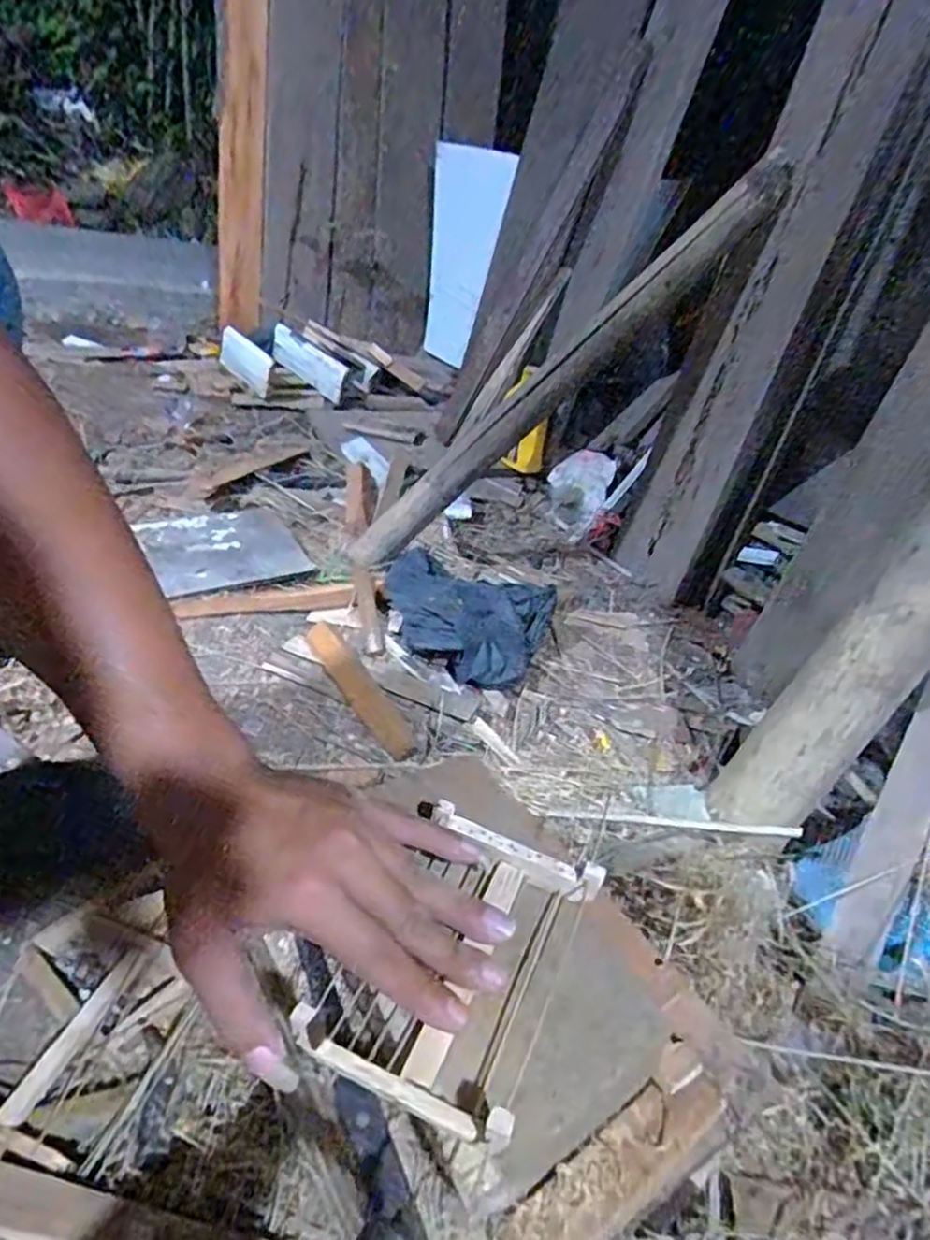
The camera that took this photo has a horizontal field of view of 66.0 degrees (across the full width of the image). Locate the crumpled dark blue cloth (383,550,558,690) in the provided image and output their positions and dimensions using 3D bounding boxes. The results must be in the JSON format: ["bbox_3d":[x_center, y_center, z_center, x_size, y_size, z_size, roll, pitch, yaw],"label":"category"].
[{"bbox_3d":[-0.010,0.001,0.950,0.232,0.078,0.214,16,32,7],"label":"crumpled dark blue cloth"}]

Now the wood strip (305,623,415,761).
[{"bbox_3d":[-0.124,0.076,0.818,0.040,0.005,0.226,-18,45,-28],"label":"wood strip"}]

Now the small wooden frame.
[{"bbox_3d":[-0.001,0.159,0.341,0.097,0.041,0.138,19,42,20],"label":"small wooden frame"}]

